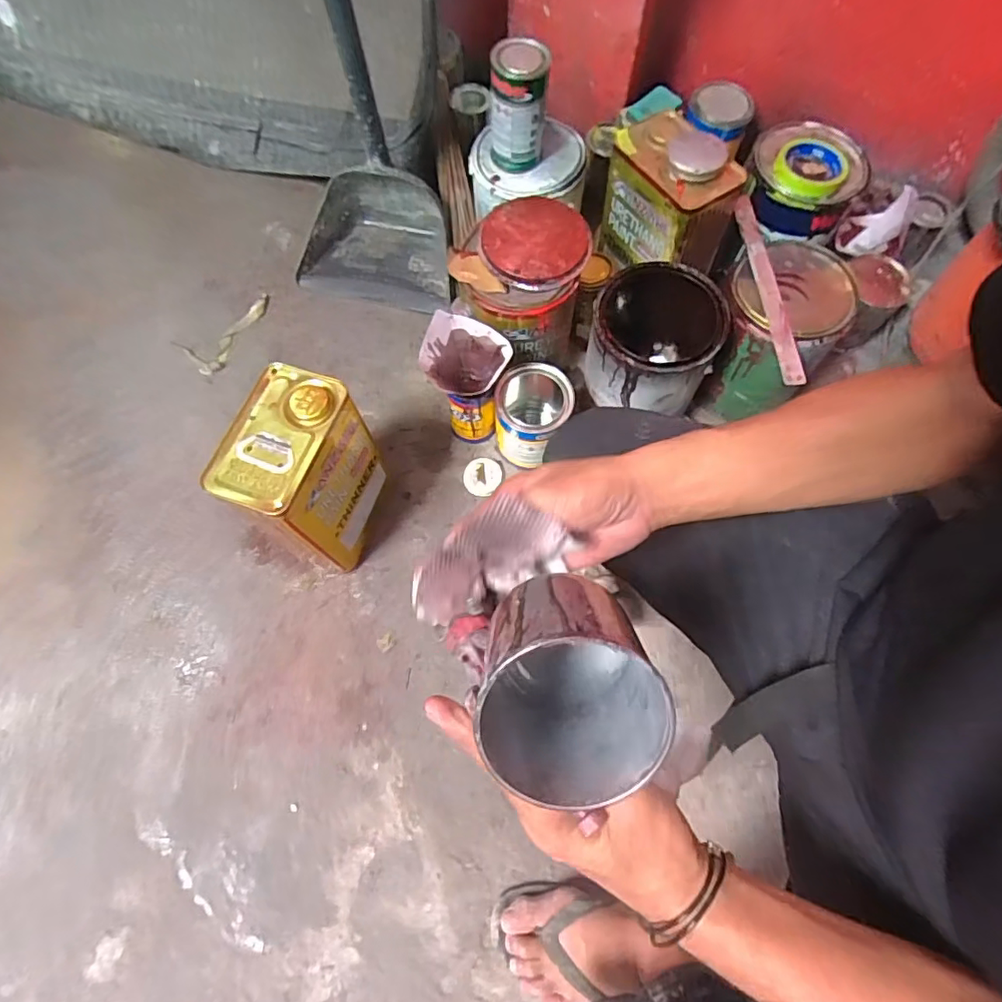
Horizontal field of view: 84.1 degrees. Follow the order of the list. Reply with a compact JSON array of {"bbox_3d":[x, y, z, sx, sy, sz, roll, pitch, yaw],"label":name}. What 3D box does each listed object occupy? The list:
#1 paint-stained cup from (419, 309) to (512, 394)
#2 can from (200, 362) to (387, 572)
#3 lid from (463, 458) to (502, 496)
[{"bbox_3d":[-0.049,-0.185,0.756,0.111,0.075,0.102,0,70,1],"label":"paint-stained cup"},{"bbox_3d":[-0.237,-0.027,0.713,0.115,0.252,0.163,17,71,7],"label":"can"},{"bbox_3d":[-0.030,-0.038,0.860,0.054,0.014,0.060,18,71,7],"label":"lid"}]

